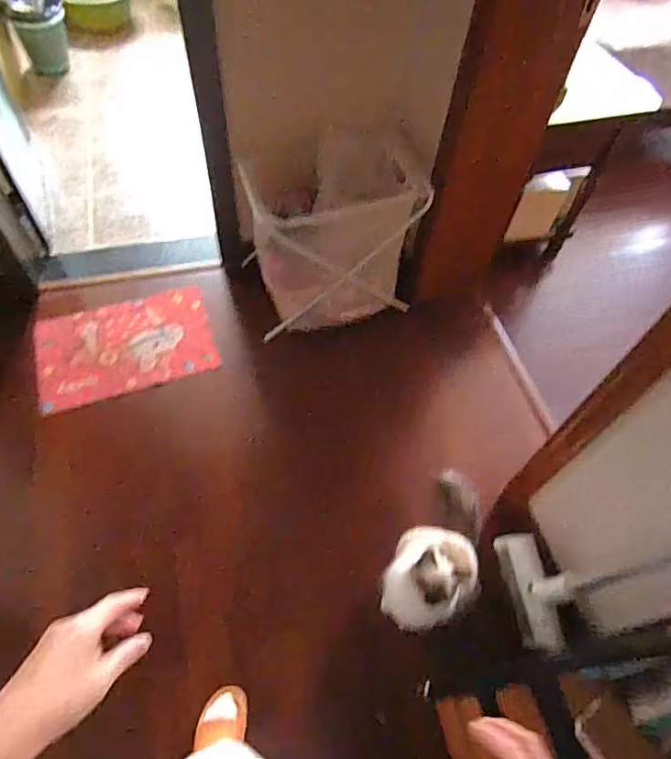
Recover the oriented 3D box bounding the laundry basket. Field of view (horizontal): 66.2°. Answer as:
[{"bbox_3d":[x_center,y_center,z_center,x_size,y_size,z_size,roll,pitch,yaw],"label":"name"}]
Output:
[{"bbox_3d":[-0.004,-0.472,1.664,0.530,0.521,0.333,-20,58,-12],"label":"laundry basket"}]

